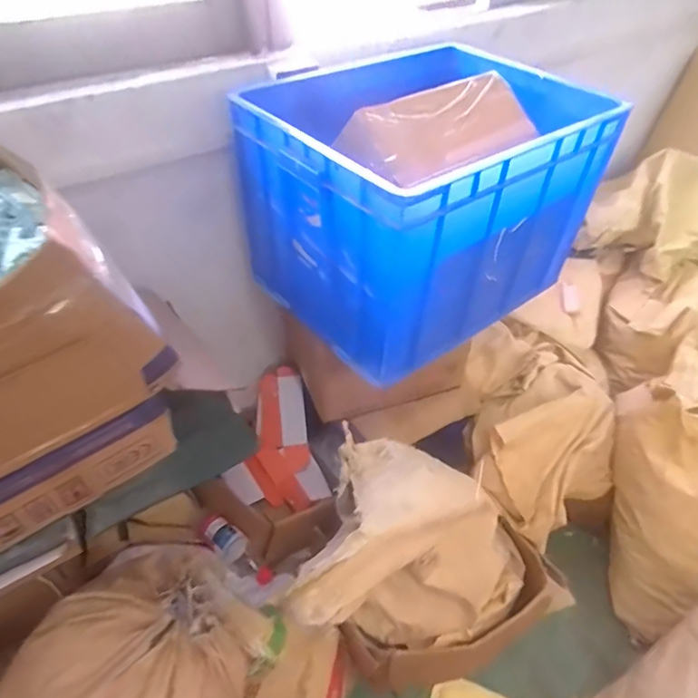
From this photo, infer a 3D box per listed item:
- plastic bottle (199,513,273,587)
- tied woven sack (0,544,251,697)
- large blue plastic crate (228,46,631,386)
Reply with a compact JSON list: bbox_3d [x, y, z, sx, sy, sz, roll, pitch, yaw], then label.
[{"bbox_3d":[-0.243,0.435,1.103,0.185,0.072,0.059,42,56,11],"label":"plastic bottle"},{"bbox_3d":[-0.406,0.582,0.819,0.303,0.258,0.501,36,55,28],"label":"tied woven sack"},{"bbox_3d":[0.117,-0.285,0.959,0.521,0.359,0.440,-30,54,-27],"label":"large blue plastic crate"}]

